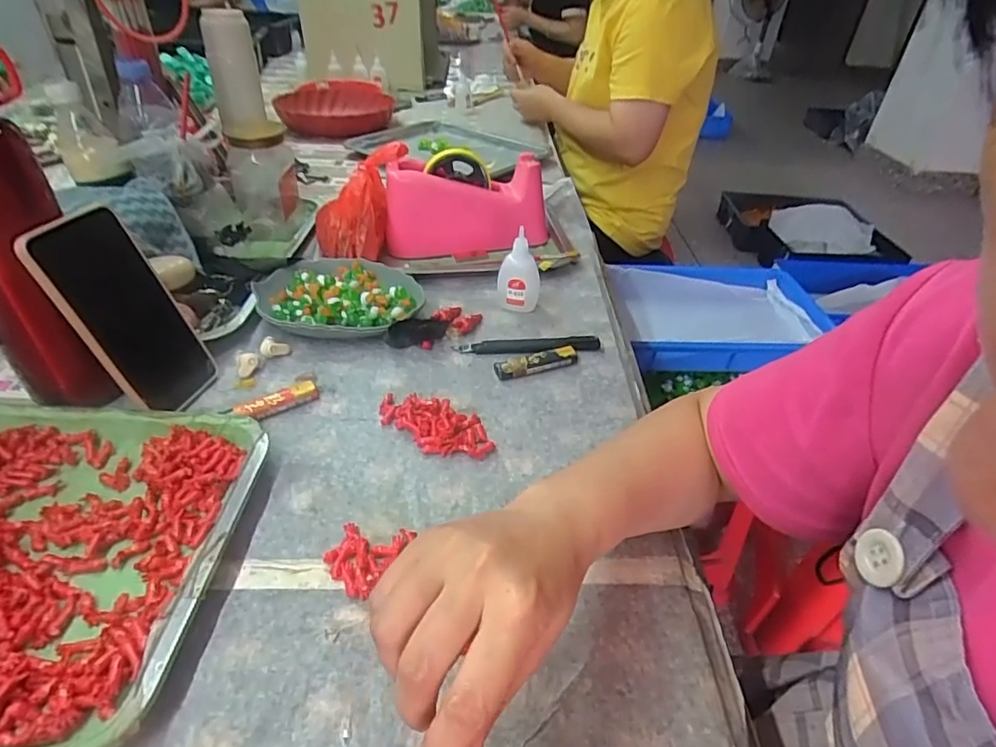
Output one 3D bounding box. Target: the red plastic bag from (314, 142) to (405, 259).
[{"bbox_3d":[-0.162,-0.196,0.648,0.103,0.102,0.116,0,38,-5],"label":"red plastic bag"}]

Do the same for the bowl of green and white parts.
[{"bbox_3d":[-0.165,-0.076,0.577,0.164,0.040,0.111,0,39,-4],"label":"bowl of green and white parts"}]

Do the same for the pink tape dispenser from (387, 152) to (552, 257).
[{"bbox_3d":[-0.037,-0.204,0.690,0.199,0.102,0.054,-8,40,-14],"label":"pink tape dispenser"}]

